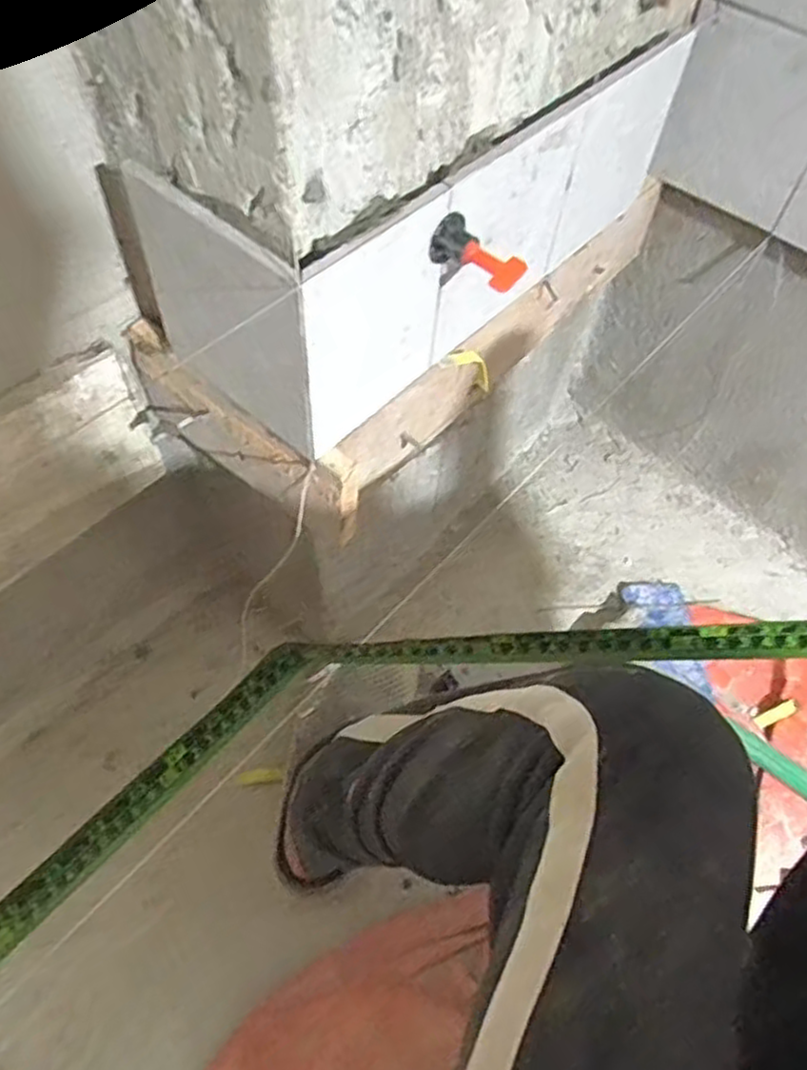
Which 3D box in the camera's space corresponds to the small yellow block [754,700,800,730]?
[{"bbox_3d":[0.420,0.200,0.823,0.050,0.010,0.016,-32,62,8],"label":"small yellow block"}]

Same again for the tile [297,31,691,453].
[{"bbox_3d":[0.096,-0.237,0.546,0.014,0.144,0.464,38,64,18],"label":"tile"}]

